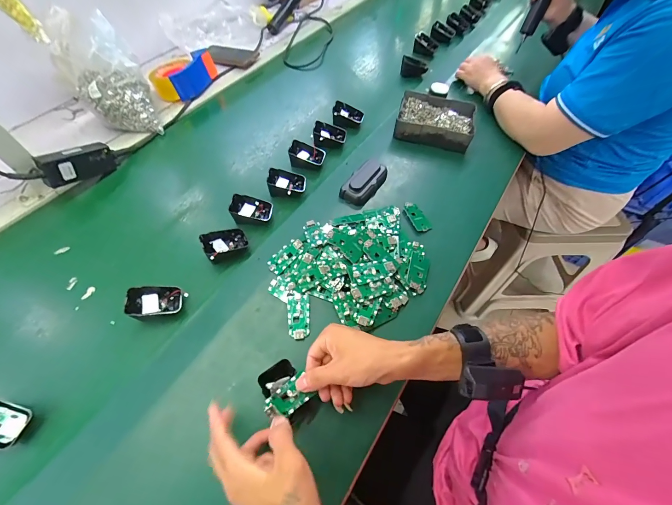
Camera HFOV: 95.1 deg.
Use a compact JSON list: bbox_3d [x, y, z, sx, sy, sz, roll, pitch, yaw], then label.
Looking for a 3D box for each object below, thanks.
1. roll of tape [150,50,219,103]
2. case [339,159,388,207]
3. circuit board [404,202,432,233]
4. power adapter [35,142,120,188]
[{"bbox_3d":[-0.371,-0.429,0.748,0.092,0.062,0.144,26,62,15],"label":"roll of tape"},{"bbox_3d":[0.057,-0.138,0.573,0.052,0.029,0.113,27,62,16],"label":"case"},{"bbox_3d":[0.142,-0.063,0.544,0.026,0.006,0.065,-20,60,-12],"label":"circuit board"},{"bbox_3d":[-0.470,-0.164,0.569,0.030,0.054,0.121,29,40,17],"label":"power adapter"}]

